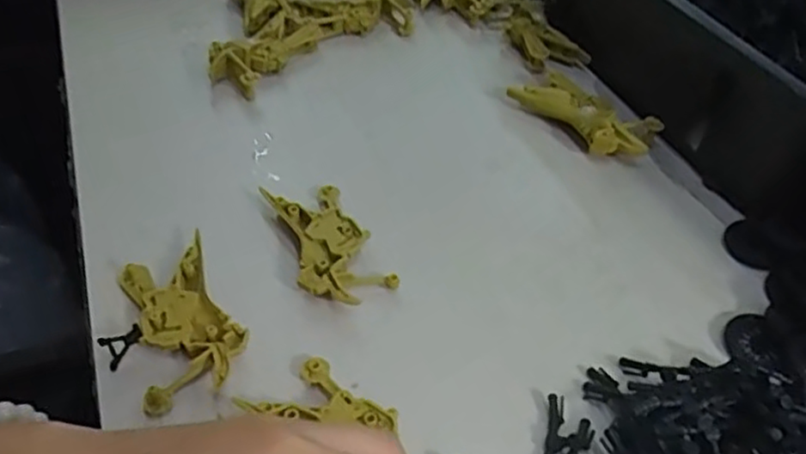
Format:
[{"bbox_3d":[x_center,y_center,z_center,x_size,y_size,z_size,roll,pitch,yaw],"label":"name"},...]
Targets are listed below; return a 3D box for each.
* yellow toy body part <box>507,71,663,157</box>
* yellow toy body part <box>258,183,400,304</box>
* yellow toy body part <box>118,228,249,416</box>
[{"bbox_3d":[0.133,-0.084,0.499,0.054,0.026,0.101,-28,53,-28],"label":"yellow toy body part"},{"bbox_3d":[-0.044,0.010,0.399,0.048,0.014,0.095,-17,49,-20],"label":"yellow toy body part"},{"bbox_3d":[-0.114,0.048,0.356,0.051,0.015,0.093,-16,48,-19],"label":"yellow toy body part"}]

